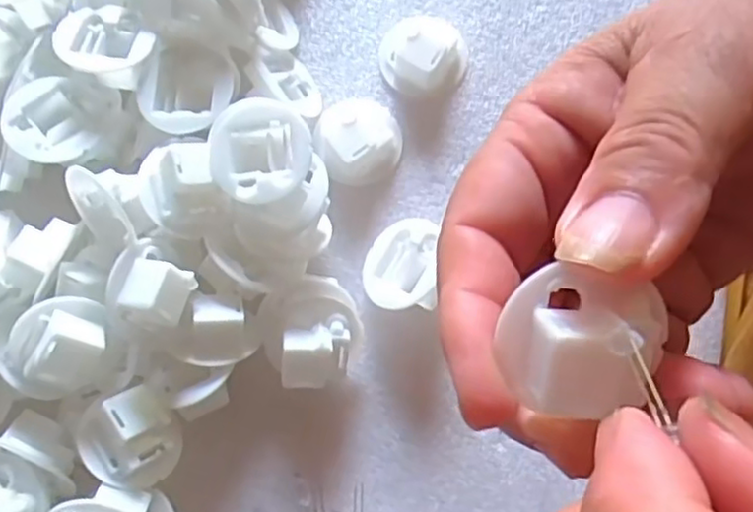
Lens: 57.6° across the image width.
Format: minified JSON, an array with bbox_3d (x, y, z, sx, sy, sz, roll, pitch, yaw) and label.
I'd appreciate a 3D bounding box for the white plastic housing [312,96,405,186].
[{"bbox_3d":[-0.006,-0.045,0.252,0.030,0.015,0.033,17,79,5],"label":"white plastic housing"}]

